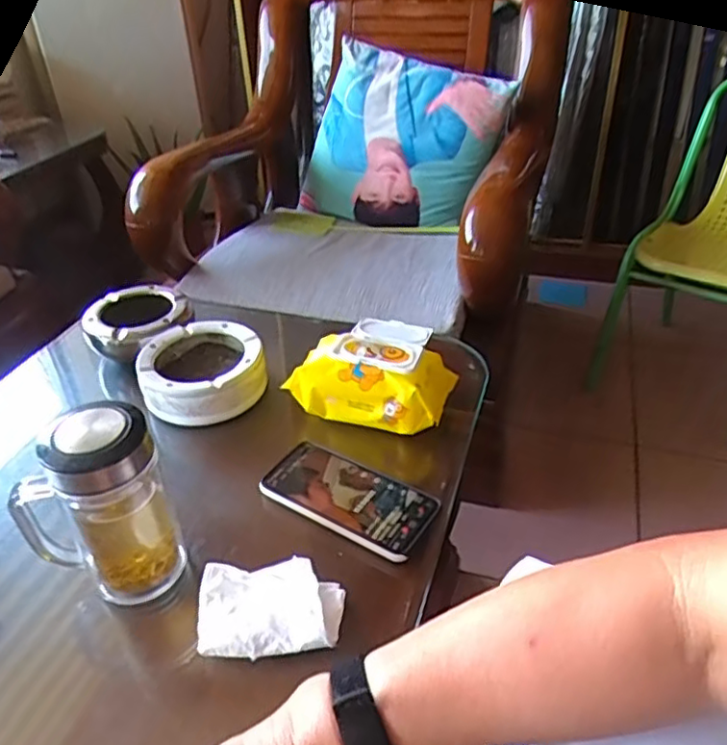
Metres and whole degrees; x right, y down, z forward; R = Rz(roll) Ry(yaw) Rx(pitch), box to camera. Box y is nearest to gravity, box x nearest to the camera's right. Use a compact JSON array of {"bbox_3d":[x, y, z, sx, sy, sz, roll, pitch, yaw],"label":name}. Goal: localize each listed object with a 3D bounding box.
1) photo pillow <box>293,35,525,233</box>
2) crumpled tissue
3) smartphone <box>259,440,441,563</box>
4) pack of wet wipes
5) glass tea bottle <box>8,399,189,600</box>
[{"bbox_3d":[0.082,-0.492,1.385,0.406,0.362,0.089,20,14,14],"label":"photo pillow"},{"bbox_3d":[-0.073,0.184,0.505,0.109,0.036,0.070,-4,36,-2],"label":"crumpled tissue"},{"bbox_3d":[-0.015,0.116,0.611,0.166,0.007,0.078,20,45,29],"label":"smartphone"},{"bbox_3d":[0.018,-0.009,0.721,0.161,0.064,0.134,8,37,15],"label":"pack of wet wipes"},{"bbox_3d":[-0.207,0.106,0.513,0.097,0.181,0.082,-16,38,-18],"label":"glass tea bottle"}]

